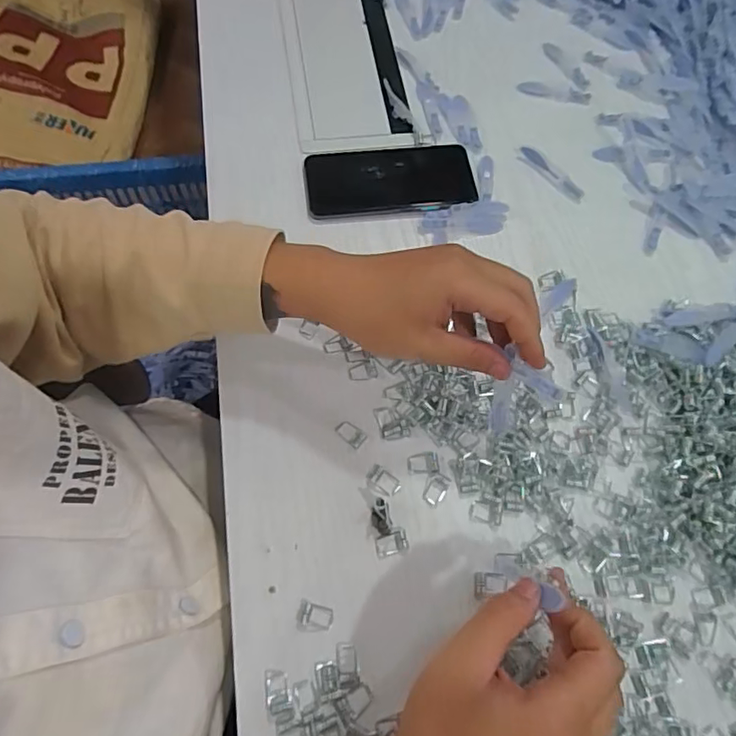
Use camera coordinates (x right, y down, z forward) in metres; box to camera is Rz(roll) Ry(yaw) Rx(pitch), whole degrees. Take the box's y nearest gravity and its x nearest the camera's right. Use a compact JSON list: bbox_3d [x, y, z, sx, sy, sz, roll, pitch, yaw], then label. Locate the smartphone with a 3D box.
[{"bbox_3d":[0.022,-0.181,0.518,0.161,0.009,0.077,-5,67,-5],"label":"smartphone"}]

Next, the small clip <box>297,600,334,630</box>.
[{"bbox_3d":[-0.036,0.170,0.366,0.024,0.005,0.017,12,67,2],"label":"small clip"}]

